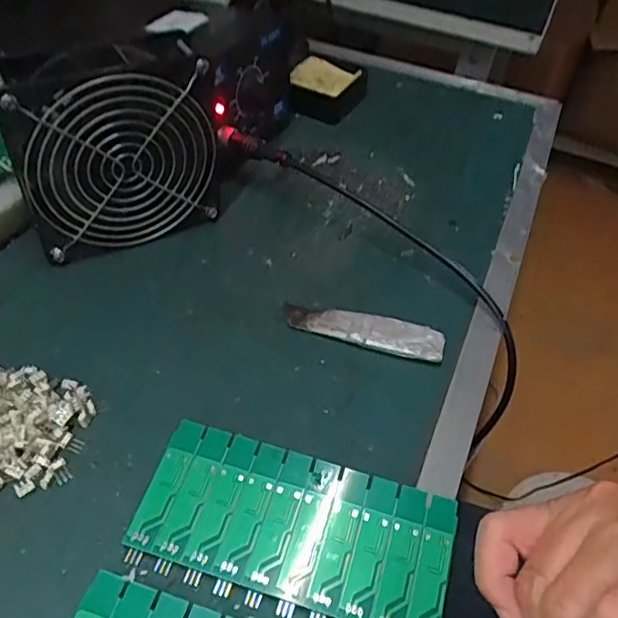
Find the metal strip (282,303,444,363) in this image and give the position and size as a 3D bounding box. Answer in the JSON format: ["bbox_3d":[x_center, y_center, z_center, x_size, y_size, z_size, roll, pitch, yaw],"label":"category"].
[{"bbox_3d":[0.033,0.012,0.357,0.095,0.010,0.022,15,47,8],"label":"metal strip"}]

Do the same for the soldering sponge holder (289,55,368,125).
[{"bbox_3d":[0.016,-0.202,0.539,0.053,0.029,0.081,18,47,11],"label":"soldering sponge holder"}]

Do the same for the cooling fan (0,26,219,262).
[{"bbox_3d":[-0.117,-0.096,0.367,0.119,0.121,0.044,-20,52,-24],"label":"cooling fan"}]

